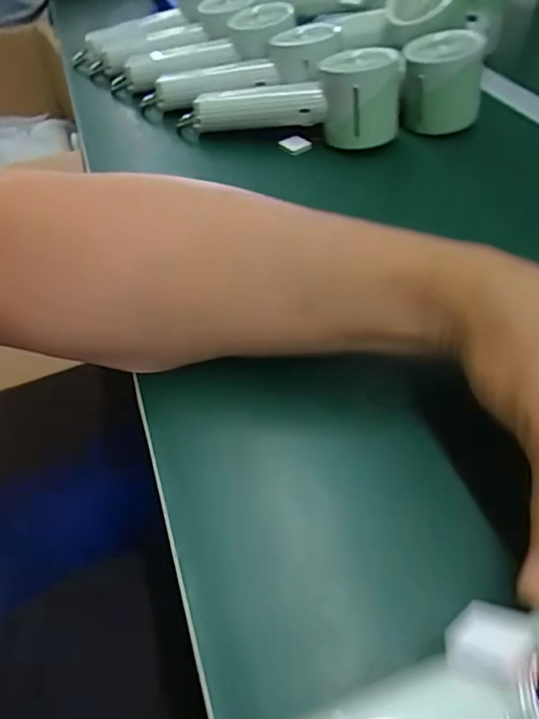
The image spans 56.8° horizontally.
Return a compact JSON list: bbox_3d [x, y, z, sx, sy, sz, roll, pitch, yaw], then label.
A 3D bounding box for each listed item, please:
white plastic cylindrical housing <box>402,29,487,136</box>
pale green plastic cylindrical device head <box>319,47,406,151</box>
[{"bbox_3d":[0.146,-0.237,0.424,0.069,0.063,0.056,16,53,15],"label":"white plastic cylindrical housing"},{"bbox_3d":[0.074,-0.215,0.411,0.063,0.065,0.060,-1,50,1],"label":"pale green plastic cylindrical device head"}]

